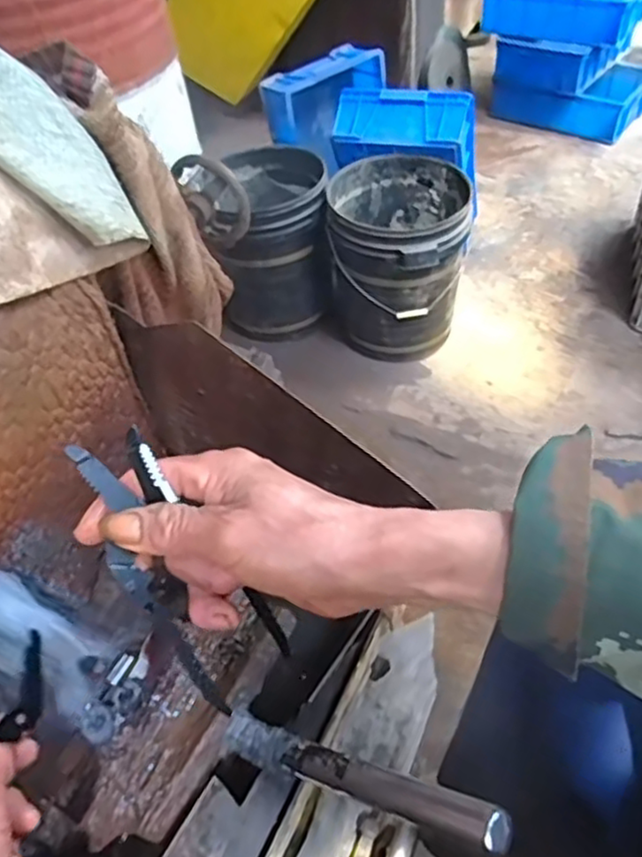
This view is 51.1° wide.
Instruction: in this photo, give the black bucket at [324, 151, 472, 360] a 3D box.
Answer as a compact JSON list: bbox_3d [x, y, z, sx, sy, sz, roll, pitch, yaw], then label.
[{"bbox_3d":[0.196,-0.434,1.770,0.330,0.413,0.361,3,48,7],"label":"black bucket"}]

